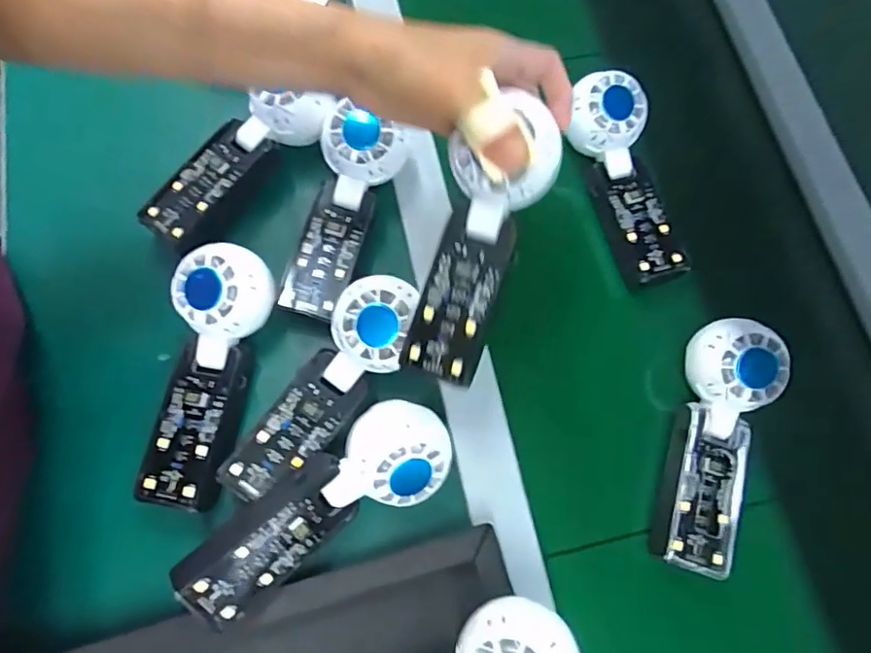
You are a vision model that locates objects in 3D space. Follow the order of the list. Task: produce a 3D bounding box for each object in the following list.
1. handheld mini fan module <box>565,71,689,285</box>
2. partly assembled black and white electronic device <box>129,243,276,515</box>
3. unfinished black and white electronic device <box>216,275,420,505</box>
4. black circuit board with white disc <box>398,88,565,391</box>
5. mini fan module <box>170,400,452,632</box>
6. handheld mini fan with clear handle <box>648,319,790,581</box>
[{"bbox_3d":[0.146,-0.113,0.426,0.054,0.030,0.159,-16,87,-4],"label":"handheld mini fan module"},{"bbox_3d":[-0.149,0.030,0.349,0.055,0.035,0.163,11,74,4],"label":"partly assembled black and white electronic device"},{"bbox_3d":[-0.070,0.039,0.348,0.047,0.028,0.165,36,77,11],"label":"unfinished black and white electronic device"},{"bbox_3d":[0.022,-0.047,0.320,0.056,0.031,0.159,24,102,8],"label":"black circuit board with white disc"},{"bbox_3d":[-0.065,0.105,0.324,0.167,0.040,0.064,-38,77,-9],"label":"mini fan module"},{"bbox_3d":[0.188,0.077,0.363,0.057,0.038,0.162,15,75,5],"label":"handheld mini fan with clear handle"}]

